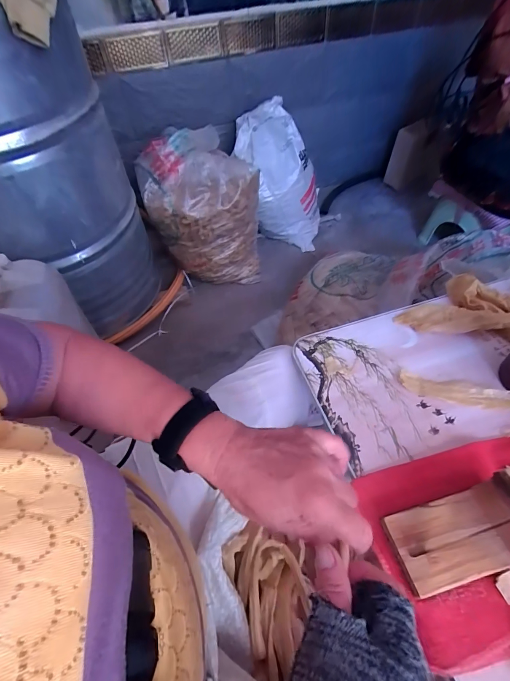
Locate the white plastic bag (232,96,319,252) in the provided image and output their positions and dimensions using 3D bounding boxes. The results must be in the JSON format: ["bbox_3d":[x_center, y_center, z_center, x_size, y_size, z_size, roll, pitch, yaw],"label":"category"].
[{"bbox_3d":[0.090,-0.694,1.432,0.271,0.590,0.232,10,49,40],"label":"white plastic bag"}]

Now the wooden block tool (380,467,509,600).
[{"bbox_3d":[0.173,0.154,0.257,0.102,0.073,0.060,-14,52,-7],"label":"wooden block tool"}]

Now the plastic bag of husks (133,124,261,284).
[{"bbox_3d":[-0.202,-0.488,1.253,0.392,0.501,0.294,-20,53,-11],"label":"plastic bag of husks"}]

